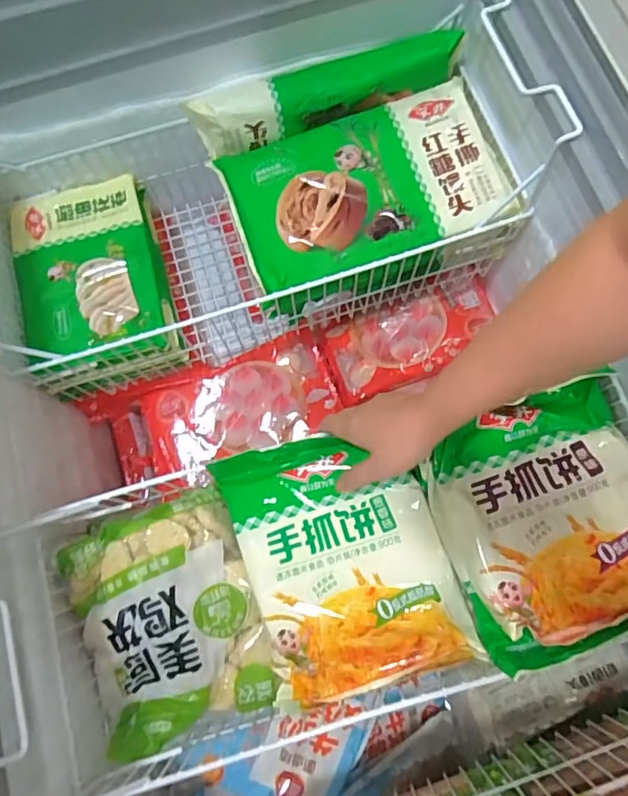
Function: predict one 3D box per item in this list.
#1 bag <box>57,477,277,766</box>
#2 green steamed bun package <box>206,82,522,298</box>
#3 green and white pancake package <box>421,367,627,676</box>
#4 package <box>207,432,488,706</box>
[{"bbox_3d":[-0.157,0.235,0.575,0.186,0.057,0.237,-20,76,-3],"label":"bag"},{"bbox_3d":[0.060,-0.257,0.645,0.312,0.038,0.197,-17,76,-3],"label":"green steamed bun package"},{"bbox_3d":[0.240,0.119,0.542,0.207,0.048,0.238,-19,76,-3],"label":"green and white pancake package"},{"bbox_3d":[0.031,0.168,0.557,0.205,0.052,0.257,-17,76,-2],"label":"package"}]

